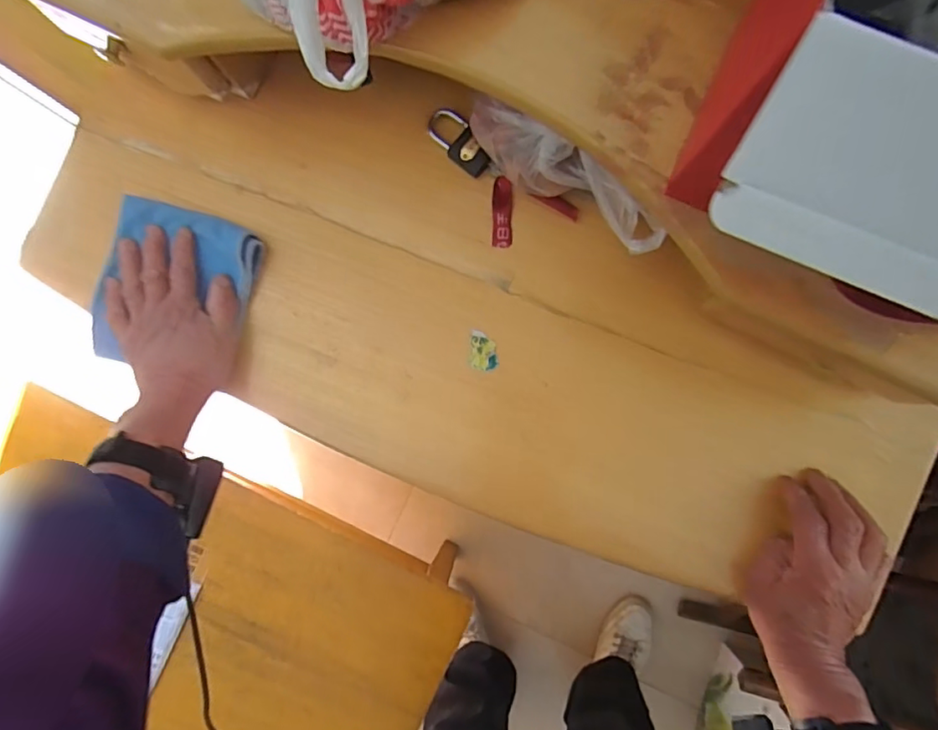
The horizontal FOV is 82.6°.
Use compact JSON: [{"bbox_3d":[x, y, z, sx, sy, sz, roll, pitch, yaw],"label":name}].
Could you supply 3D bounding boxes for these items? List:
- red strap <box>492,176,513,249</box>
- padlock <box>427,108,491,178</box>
[{"bbox_3d":[0.032,-0.146,0.508,0.018,0.008,0.066,1,87,3],"label":"red strap"},{"bbox_3d":[-0.010,-0.211,0.503,0.033,0.010,0.075,-42,77,21],"label":"padlock"}]

